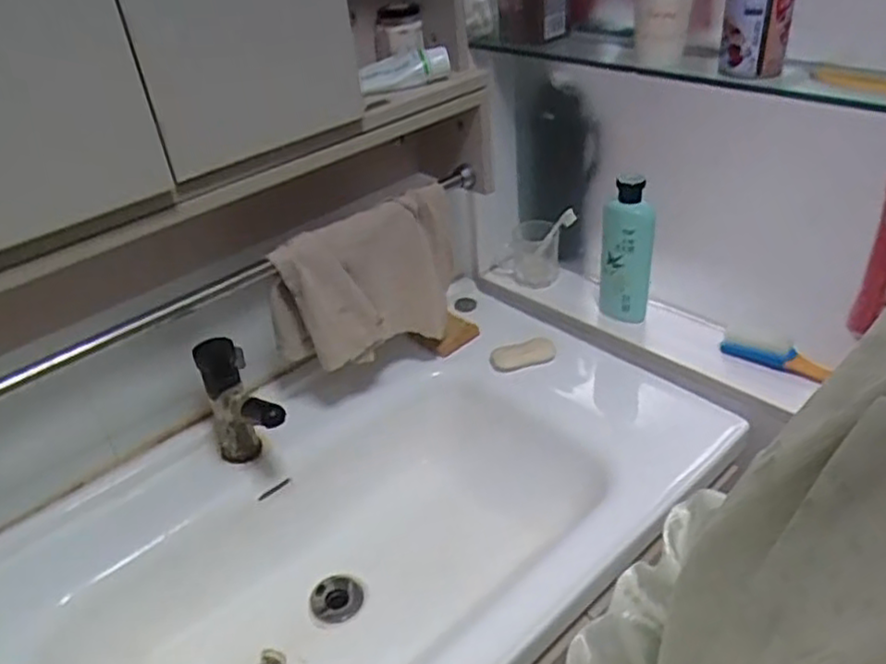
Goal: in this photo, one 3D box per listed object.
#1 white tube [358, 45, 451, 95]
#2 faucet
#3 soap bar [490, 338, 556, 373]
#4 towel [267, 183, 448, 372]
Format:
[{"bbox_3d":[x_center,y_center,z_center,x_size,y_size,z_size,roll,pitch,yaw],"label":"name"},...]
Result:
[{"bbox_3d":[-0.039,-0.284,0.772,0.106,0.029,0.039,-18,36,-17],"label":"white tube"},{"bbox_3d":[-0.225,0.106,0.816,0.057,0.167,0.140,-23,38,-23],"label":"faucet"},{"bbox_3d":[0.110,0.031,0.995,0.088,0.026,0.034,-12,35,-10],"label":"soap bar"},{"bbox_3d":[-0.082,-0.060,0.864,0.253,0.181,0.064,-21,38,-21],"label":"towel"}]

